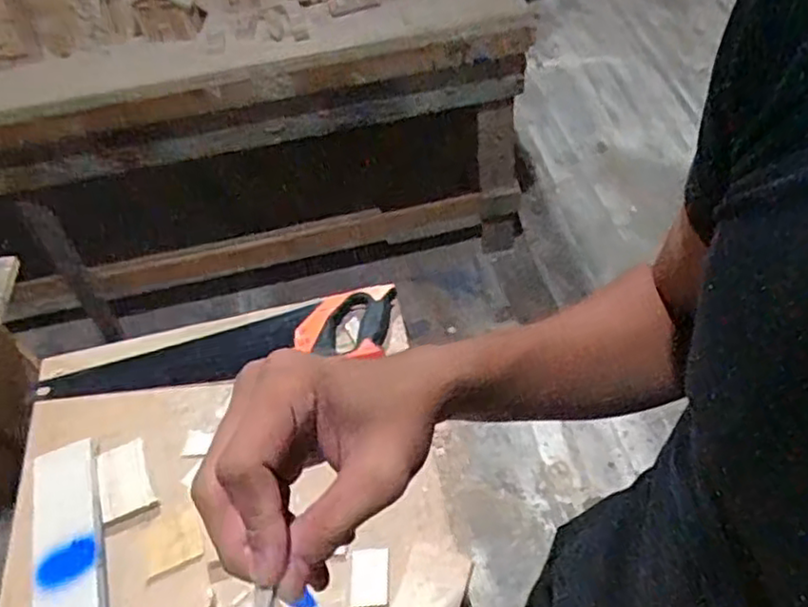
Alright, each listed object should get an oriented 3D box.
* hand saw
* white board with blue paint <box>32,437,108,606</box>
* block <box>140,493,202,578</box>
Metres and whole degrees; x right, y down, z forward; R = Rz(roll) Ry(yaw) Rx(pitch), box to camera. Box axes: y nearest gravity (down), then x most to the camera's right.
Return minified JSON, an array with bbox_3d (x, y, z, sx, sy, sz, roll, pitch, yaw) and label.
[{"bbox_3d":[-0.262,0.063,0.964,0.511,0.046,0.100,-10,50,-1],"label":"hand saw"},{"bbox_3d":[-0.383,0.297,0.783,0.075,0.025,0.312,-19,52,-6],"label":"white board with blue paint"},{"bbox_3d":[-0.277,0.273,0.809,0.068,0.006,0.073,-24,52,-10],"label":"block"}]

